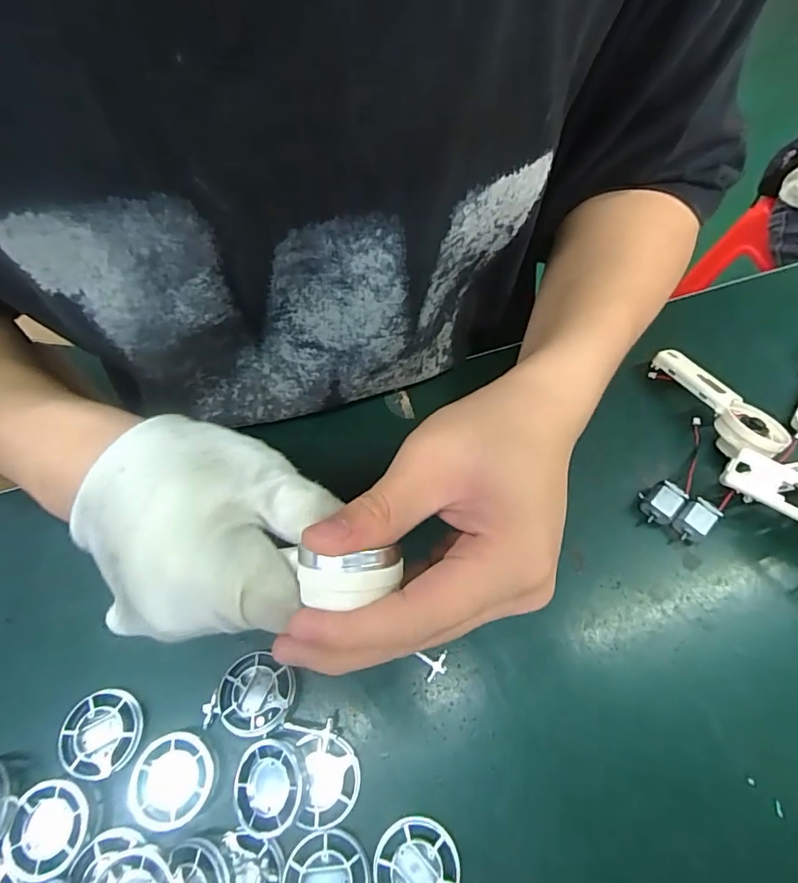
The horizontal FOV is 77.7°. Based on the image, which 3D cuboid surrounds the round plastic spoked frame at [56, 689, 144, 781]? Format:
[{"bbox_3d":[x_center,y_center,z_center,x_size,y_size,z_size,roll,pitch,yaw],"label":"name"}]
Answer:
[{"bbox_3d":[-0.151,0.147,0.250,0.038,0.004,0.040,0,65,0],"label":"round plastic spoked frame"}]

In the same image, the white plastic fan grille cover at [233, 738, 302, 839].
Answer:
[{"bbox_3d":[-0.063,0.164,0.234,0.038,0.005,0.037,-34,61,6],"label":"white plastic fan grille cover"}]

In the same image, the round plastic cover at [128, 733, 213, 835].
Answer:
[{"bbox_3d":[-0.110,0.165,0.242,0.038,0.008,0.039,-24,67,-10],"label":"round plastic cover"}]

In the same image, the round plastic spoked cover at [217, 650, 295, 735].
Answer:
[{"bbox_3d":[-0.073,0.129,0.255,0.039,0.014,0.035,30,69,14],"label":"round plastic spoked cover"}]

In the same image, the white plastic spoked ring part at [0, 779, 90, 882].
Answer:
[{"bbox_3d":[-0.165,0.182,0.232,0.037,0.005,0.037,0,65,0],"label":"white plastic spoked ring part"}]

